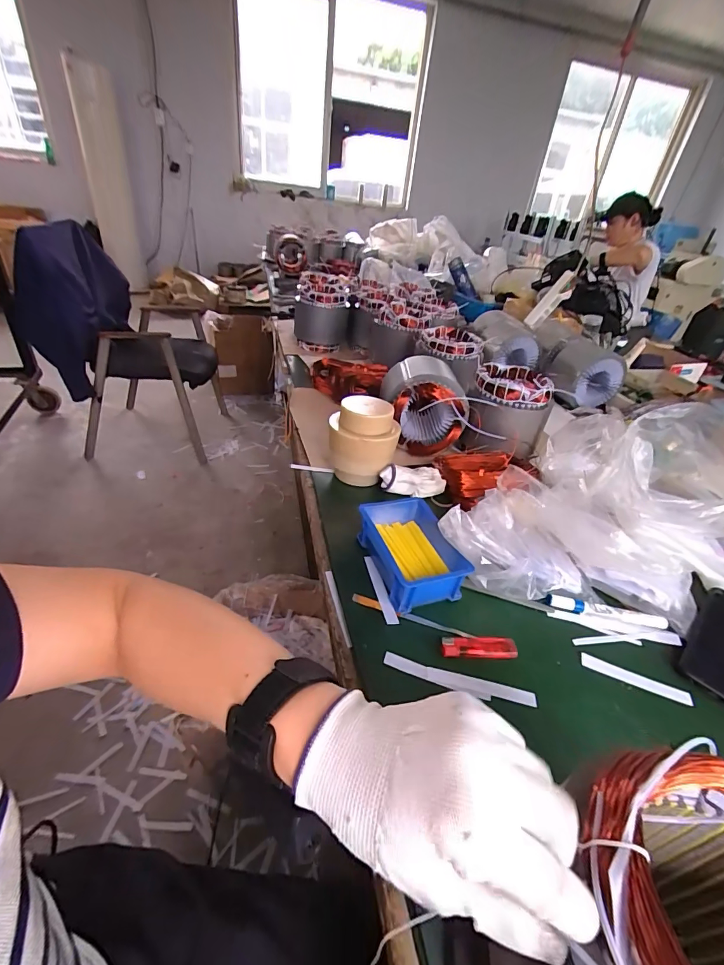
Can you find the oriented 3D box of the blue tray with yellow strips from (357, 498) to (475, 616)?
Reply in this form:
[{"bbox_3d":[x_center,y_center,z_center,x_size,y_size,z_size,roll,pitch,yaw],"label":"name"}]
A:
[{"bbox_3d":[0.061,0.088,0.535,0.106,0.056,0.152,-6,38,-19],"label":"blue tray with yellow strips"}]

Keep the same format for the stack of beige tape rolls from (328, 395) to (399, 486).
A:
[{"bbox_3d":[0.000,-0.062,0.678,0.111,0.128,0.093,10,36,4],"label":"stack of beige tape rolls"}]

